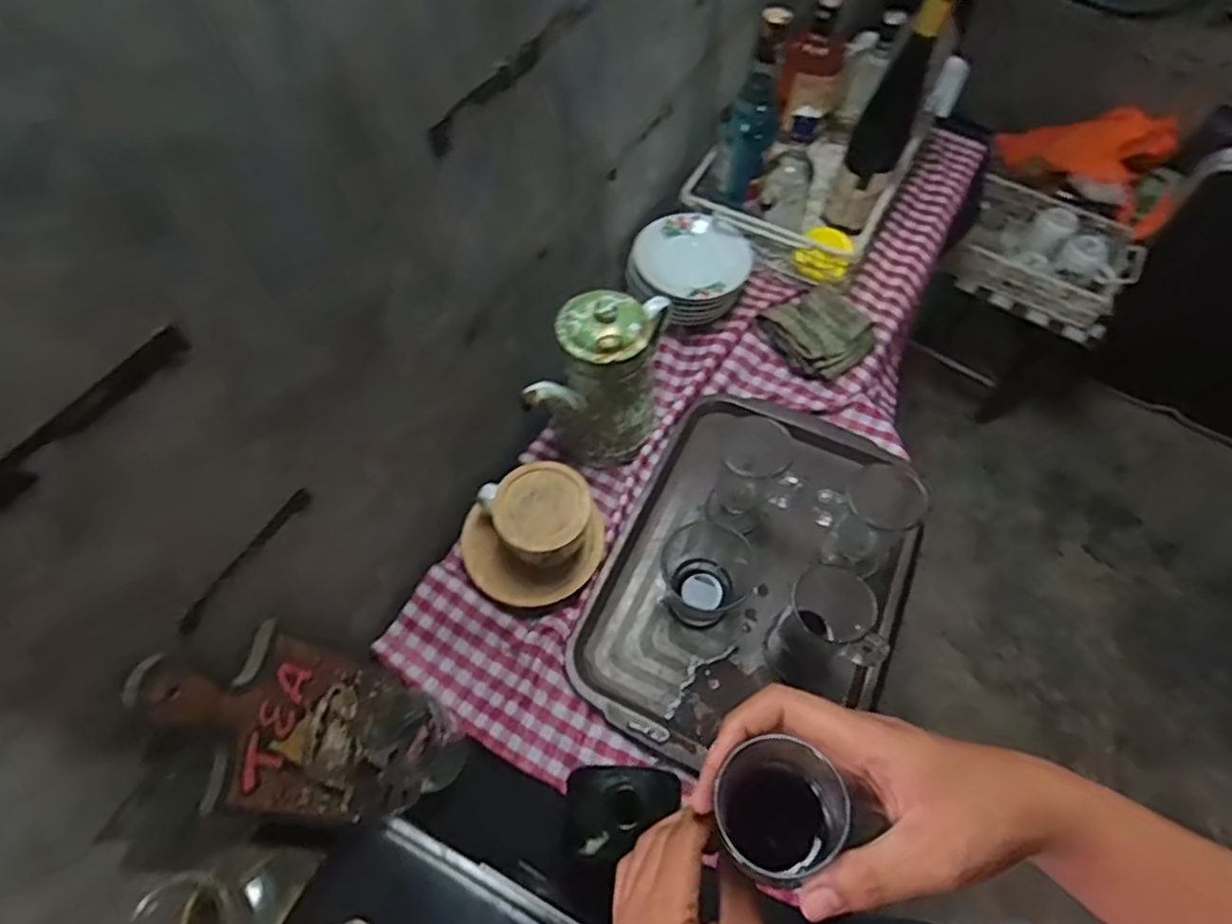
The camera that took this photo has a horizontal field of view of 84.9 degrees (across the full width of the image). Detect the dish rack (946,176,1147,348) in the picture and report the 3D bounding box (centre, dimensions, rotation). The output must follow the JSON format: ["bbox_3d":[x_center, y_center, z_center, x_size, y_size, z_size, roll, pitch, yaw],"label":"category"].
[{"bbox_3d":[0.888,-0.433,1.397,0.324,0.139,0.243,26,63,14],"label":"dish rack"}]

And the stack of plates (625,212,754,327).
[{"bbox_3d":[0.095,-0.251,0.890,0.152,0.073,0.145,38,67,20],"label":"stack of plates"}]

